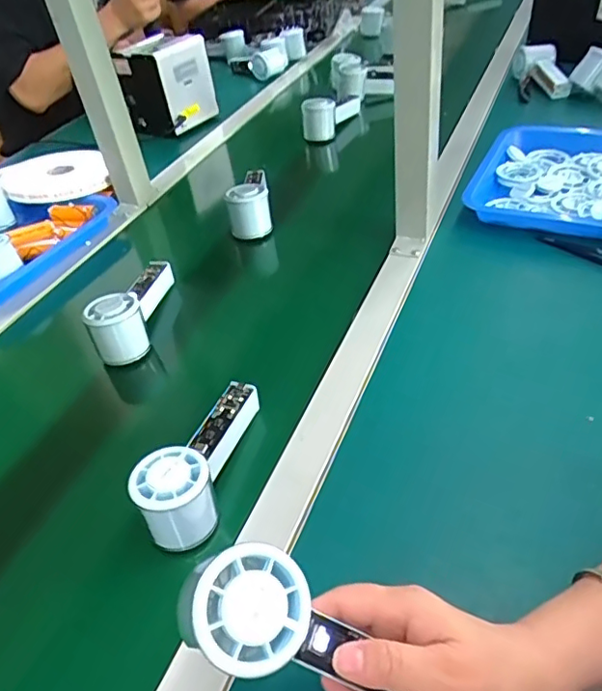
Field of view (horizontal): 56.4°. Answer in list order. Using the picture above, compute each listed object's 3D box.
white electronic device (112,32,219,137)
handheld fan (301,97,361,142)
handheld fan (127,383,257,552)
[{"bbox_3d":[-0.245,-0.479,1.023,0.118,0.144,0.136,23,51,28],"label":"white electronic device"},{"bbox_3d":[0.051,-0.409,0.981,0.057,0.062,0.128,28,54,31],"label":"handheld fan"},{"bbox_3d":[-0.079,0.084,0.455,0.061,0.056,0.148,10,46,17],"label":"handheld fan"}]

